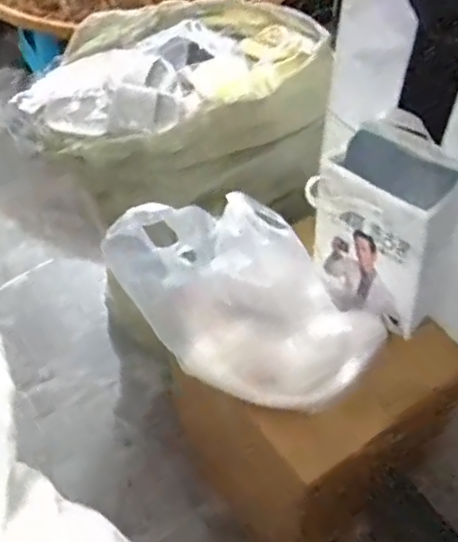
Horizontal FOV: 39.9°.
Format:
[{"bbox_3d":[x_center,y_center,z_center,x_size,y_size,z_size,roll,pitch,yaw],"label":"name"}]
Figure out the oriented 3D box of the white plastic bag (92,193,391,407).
[{"bbox_3d":[0.035,0.041,1.066,0.435,0.292,0.222,25,55,17],"label":"white plastic bag"}]

